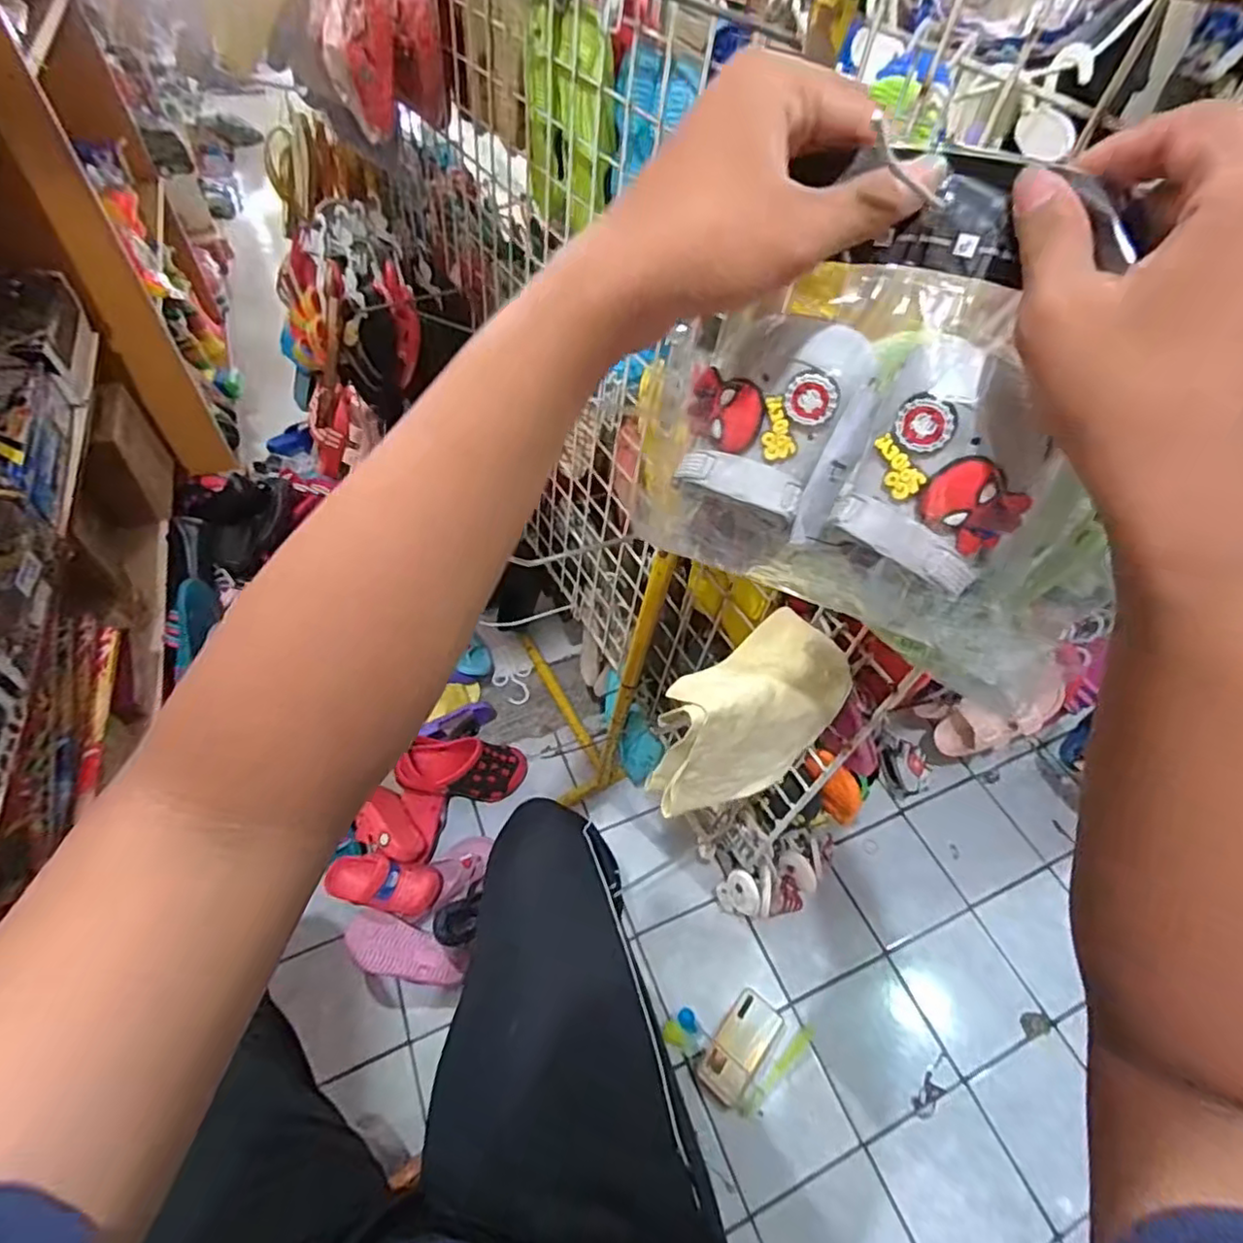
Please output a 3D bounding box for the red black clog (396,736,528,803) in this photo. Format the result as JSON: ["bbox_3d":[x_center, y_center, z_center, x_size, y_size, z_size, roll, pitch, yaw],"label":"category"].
[{"bbox_3d":[-0.289,0.271,1.176,0.231,0.096,0.094,12,49,-22],"label":"red black clog"}]

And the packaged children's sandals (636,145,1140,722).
[{"bbox_3d":[0.123,-0.076,0.293,0.225,0.189,0.078,20,53,12],"label":"packaged children's sandals"}]

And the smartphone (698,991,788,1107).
[{"bbox_3d":[0.189,0.671,0.996,0.076,0.007,0.153,34,57,21],"label":"smartphone"}]

